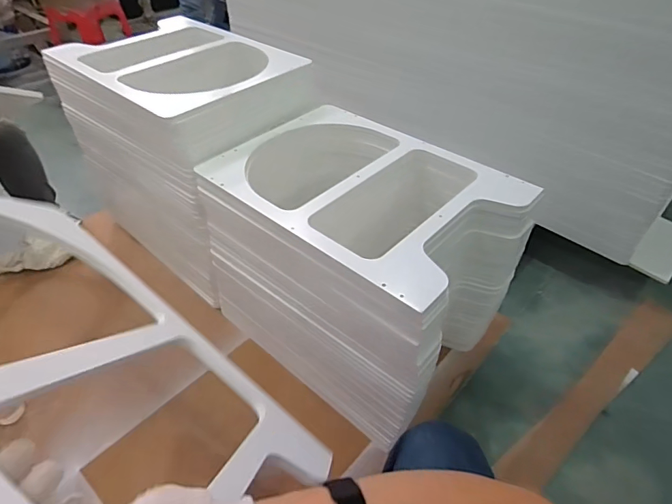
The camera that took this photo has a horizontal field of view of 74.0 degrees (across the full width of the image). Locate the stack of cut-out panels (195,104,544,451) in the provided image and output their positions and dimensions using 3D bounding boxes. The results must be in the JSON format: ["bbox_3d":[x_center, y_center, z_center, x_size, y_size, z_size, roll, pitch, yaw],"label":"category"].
[{"bbox_3d":[0.058,0.001,1.012,0.574,0.412,0.467,30,51,29],"label":"stack of cut-out panels"}]

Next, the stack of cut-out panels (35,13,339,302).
[{"bbox_3d":[-0.404,-0.285,1.250,0.597,0.513,0.420,28,50,27],"label":"stack of cut-out panels"}]

